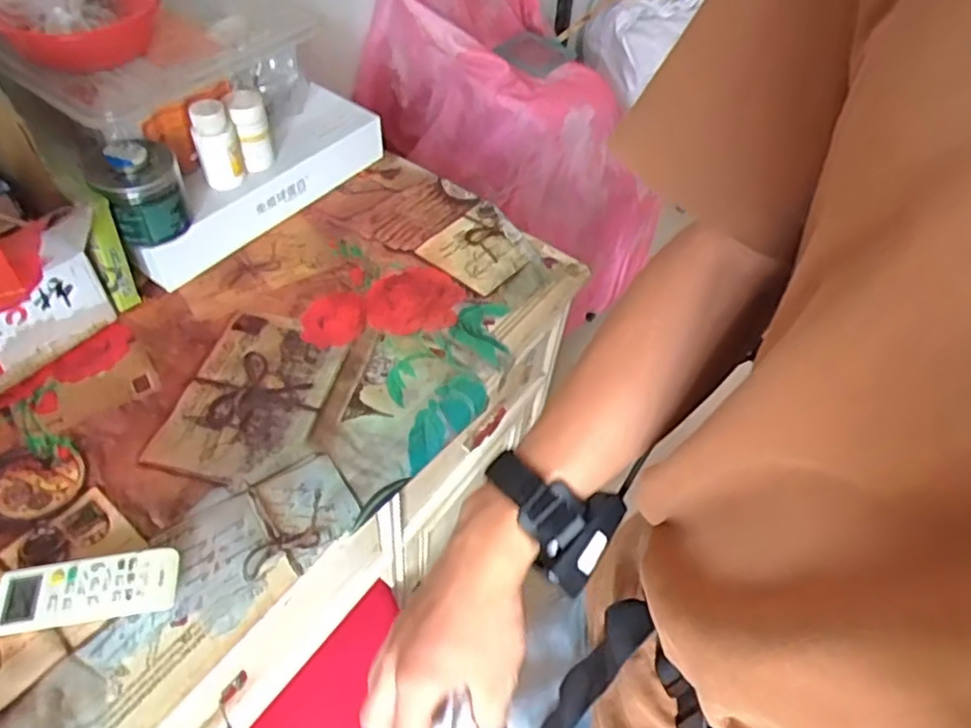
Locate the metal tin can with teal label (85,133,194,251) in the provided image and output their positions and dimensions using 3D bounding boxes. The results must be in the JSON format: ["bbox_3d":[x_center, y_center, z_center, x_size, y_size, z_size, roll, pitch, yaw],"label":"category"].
[{"bbox_3d":[-0.343,-0.174,0.659,0.075,0.088,0.066,-27,64,-23],"label":"metal tin can with teal label"}]

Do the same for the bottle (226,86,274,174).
[{"bbox_3d":[-0.258,-0.257,0.734,0.038,0.085,0.036,-13,59,-16],"label":"bottle"}]

